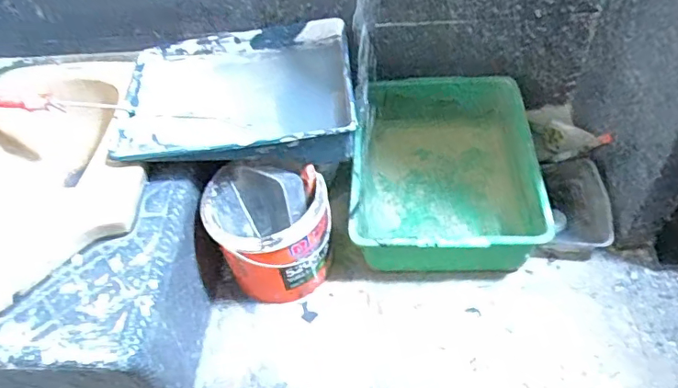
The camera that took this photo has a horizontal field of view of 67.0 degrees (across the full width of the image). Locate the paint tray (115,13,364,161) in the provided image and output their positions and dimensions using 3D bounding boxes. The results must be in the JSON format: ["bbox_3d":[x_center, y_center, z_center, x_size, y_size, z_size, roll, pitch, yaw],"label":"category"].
[{"bbox_3d":[-0.162,-0.159,0.824,0.370,0.053,0.296,-8,49,0],"label":"paint tray"}]

